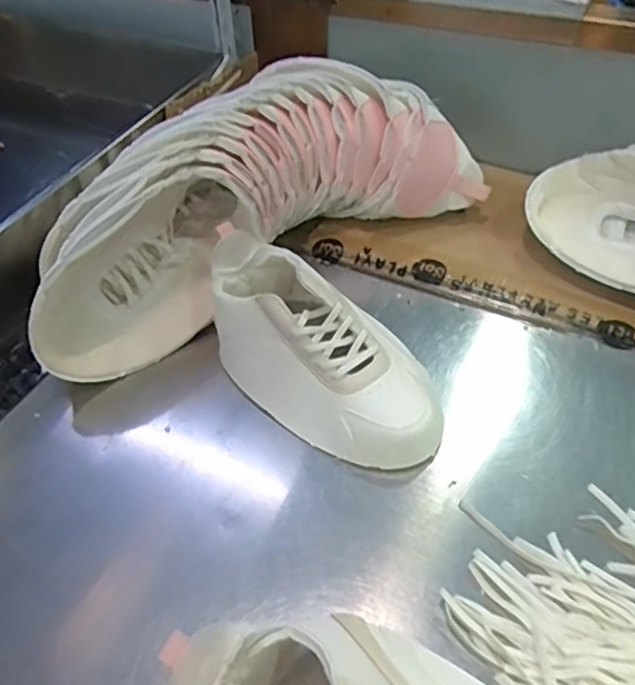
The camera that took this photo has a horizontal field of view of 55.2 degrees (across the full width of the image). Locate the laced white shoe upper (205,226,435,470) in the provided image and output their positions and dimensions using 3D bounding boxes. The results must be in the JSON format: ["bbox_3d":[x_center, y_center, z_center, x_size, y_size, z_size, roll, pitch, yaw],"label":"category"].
[{"bbox_3d":[0.001,0.004,0.520,0.246,0.077,0.123,34,59,30],"label":"laced white shoe upper"}]

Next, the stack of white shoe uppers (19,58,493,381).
[{"bbox_3d":[-0.074,-0.142,0.607,0.440,0.144,0.170,-25,51,-17],"label":"stack of white shoe uppers"}]

